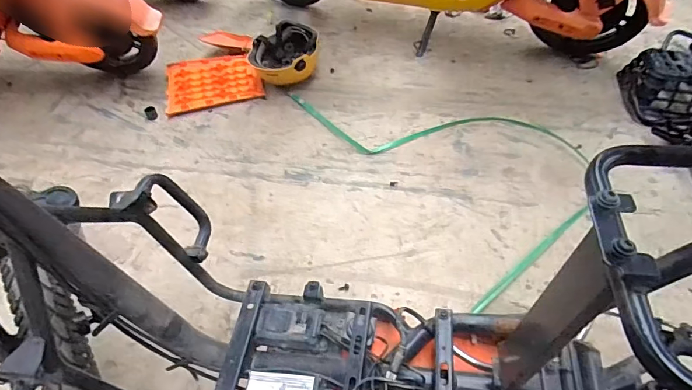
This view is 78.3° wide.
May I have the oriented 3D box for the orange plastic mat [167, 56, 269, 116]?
[{"bbox_3d":[-0.470,-0.405,1.513,0.329,0.046,0.267,-12,51,-7],"label":"orange plastic mat"}]

